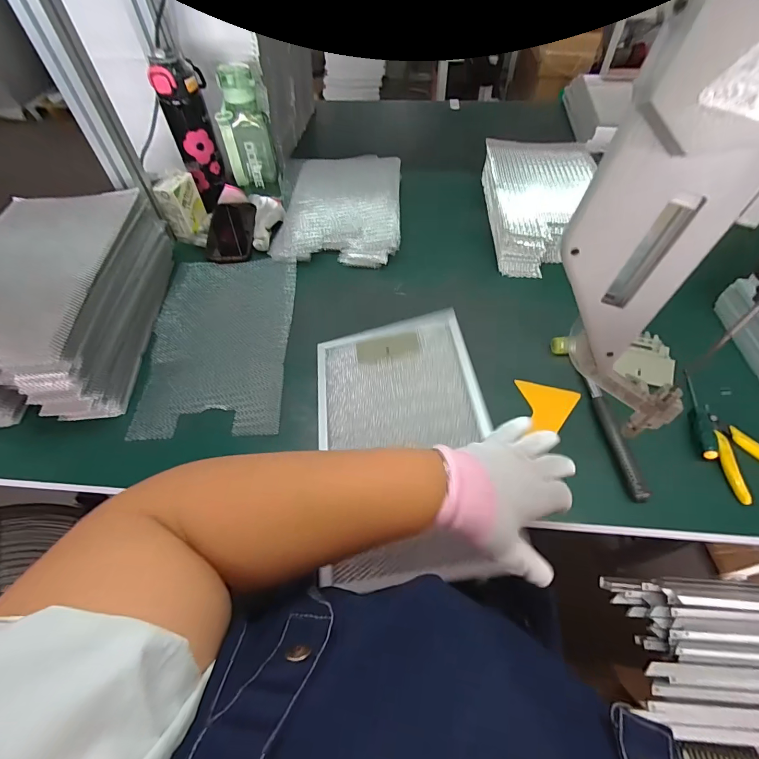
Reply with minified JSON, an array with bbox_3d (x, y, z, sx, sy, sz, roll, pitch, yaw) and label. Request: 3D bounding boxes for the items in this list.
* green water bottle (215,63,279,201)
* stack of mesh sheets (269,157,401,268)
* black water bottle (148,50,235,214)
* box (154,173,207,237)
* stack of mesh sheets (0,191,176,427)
[{"bbox_3d":[-0.248,-0.460,0.741,0.085,0.204,0.068,-2,53,0],"label":"green water bottle"},{"bbox_3d":[-0.077,-0.345,0.754,0.237,0.041,0.326,-1,58,7],"label":"stack of mesh sheets"},{"bbox_3d":[-0.334,-0.451,0.722,0.088,0.222,0.066,-26,57,-17],"label":"black water bottle"},{"bbox_3d":[-0.365,-0.324,0.716,0.048,0.087,0.071,14,55,11],"label":"box"},{"bbox_3d":[-0.480,-0.137,0.568,0.235,0.118,0.397,-3,53,-1],"label":"stack of mesh sheets"}]

